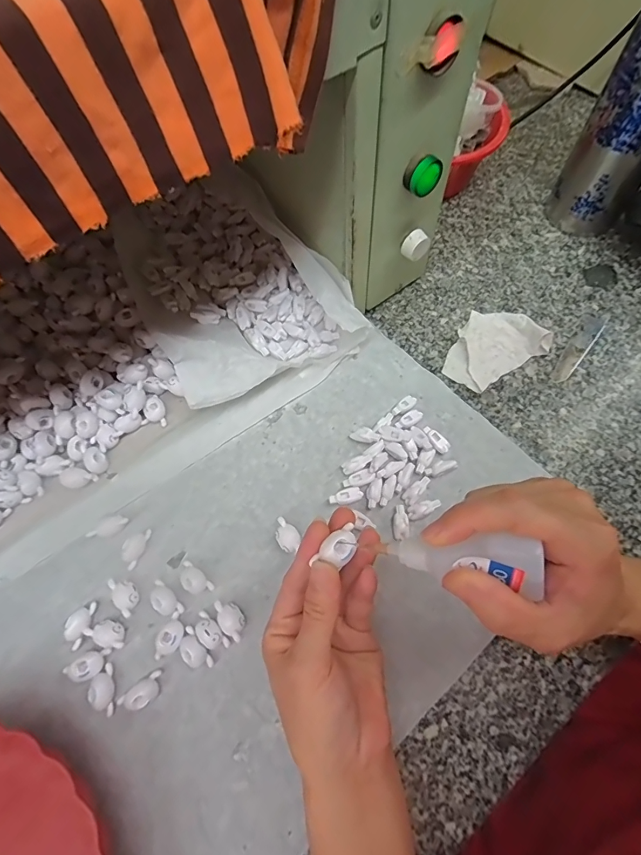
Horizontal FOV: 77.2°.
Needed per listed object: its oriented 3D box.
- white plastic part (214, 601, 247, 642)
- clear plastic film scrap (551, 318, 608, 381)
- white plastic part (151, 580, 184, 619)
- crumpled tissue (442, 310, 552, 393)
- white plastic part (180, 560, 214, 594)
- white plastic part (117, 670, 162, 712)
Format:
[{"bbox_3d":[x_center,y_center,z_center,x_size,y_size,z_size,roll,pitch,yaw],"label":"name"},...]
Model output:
[{"bbox_3d":[-0.071,0.151,0.317,0.031,0.014,0.018,36,72,16],"label":"white plastic part"},{"bbox_3d":[0.264,-0.083,0.409,0.019,0.004,0.098,38,73,17],"label":"clear plastic film scrap"},{"bbox_3d":[-0.126,0.139,0.324,0.015,0.013,0.034,-39,70,-14],"label":"white plastic part"},{"bbox_3d":[0.171,-0.085,0.406,0.100,0.018,0.071,-30,68,-10],"label":"crumpled tissue"},{"bbox_3d":[-0.104,0.125,0.329,0.033,0.012,0.017,37,72,17],"label":"white plastic part"},{"bbox_3d":[-0.132,0.198,0.298,0.032,0.015,0.017,-38,70,-13],"label":"white plastic part"}]

